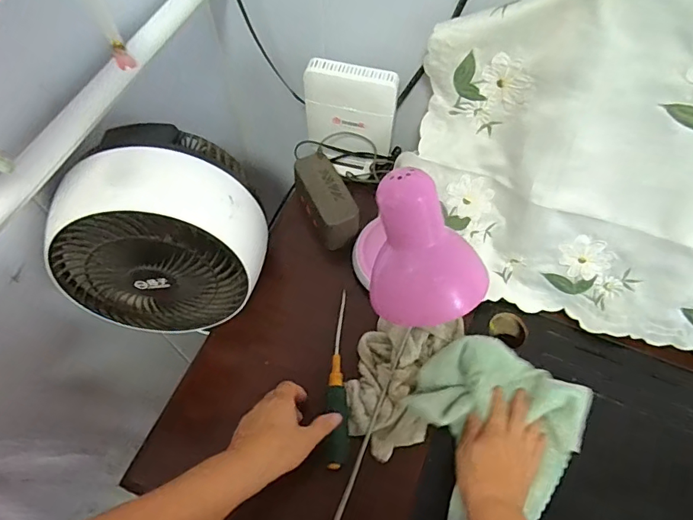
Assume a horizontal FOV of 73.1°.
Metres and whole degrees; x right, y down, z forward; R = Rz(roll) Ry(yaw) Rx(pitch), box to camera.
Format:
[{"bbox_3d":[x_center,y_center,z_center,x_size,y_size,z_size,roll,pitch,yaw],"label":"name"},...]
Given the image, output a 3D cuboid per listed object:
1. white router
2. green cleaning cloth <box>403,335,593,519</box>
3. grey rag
[{"bbox_3d":[0.001,-0.199,0.682,0.132,0.171,0.037,12,46,7],"label":"white router"},{"bbox_3d":[0.167,0.194,0.544,0.191,0.051,0.221,34,66,18],"label":"green cleaning cloth"},{"bbox_3d":[0.064,0.138,0.573,0.109,0.039,0.189,22,62,12],"label":"grey rag"}]

